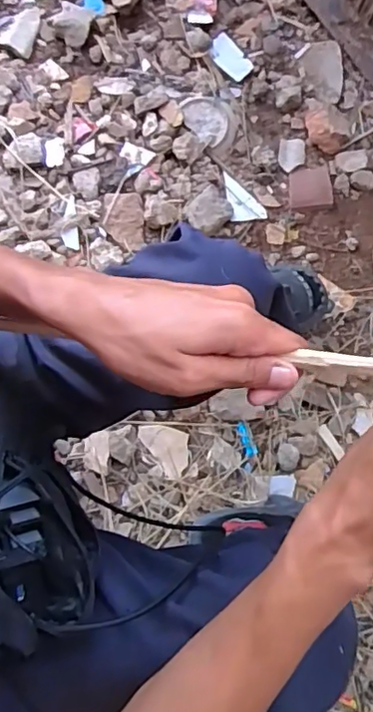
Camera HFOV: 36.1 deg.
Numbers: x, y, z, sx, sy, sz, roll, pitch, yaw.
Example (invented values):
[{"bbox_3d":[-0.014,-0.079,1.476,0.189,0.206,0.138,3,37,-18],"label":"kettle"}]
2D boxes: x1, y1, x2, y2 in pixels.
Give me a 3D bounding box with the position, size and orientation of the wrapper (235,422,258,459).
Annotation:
[{"bbox_3d":[0.106,0.150,1.021,0.023,0.007,0.063,-22,79,-4],"label":"wrapper"}]

